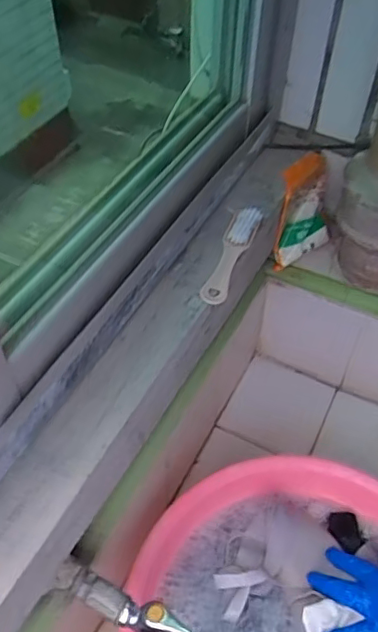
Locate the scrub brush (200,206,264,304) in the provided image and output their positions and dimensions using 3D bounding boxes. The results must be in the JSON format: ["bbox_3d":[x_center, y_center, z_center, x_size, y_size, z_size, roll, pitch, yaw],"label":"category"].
[{"bbox_3d":[0.054,-0.080,0.704,0.035,0.019,0.168,15,52,11],"label":"scrub brush"}]

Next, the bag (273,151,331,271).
[{"bbox_3d":[0.173,-0.157,0.840,0.067,0.137,0.124,30,56,21],"label":"bag"}]

